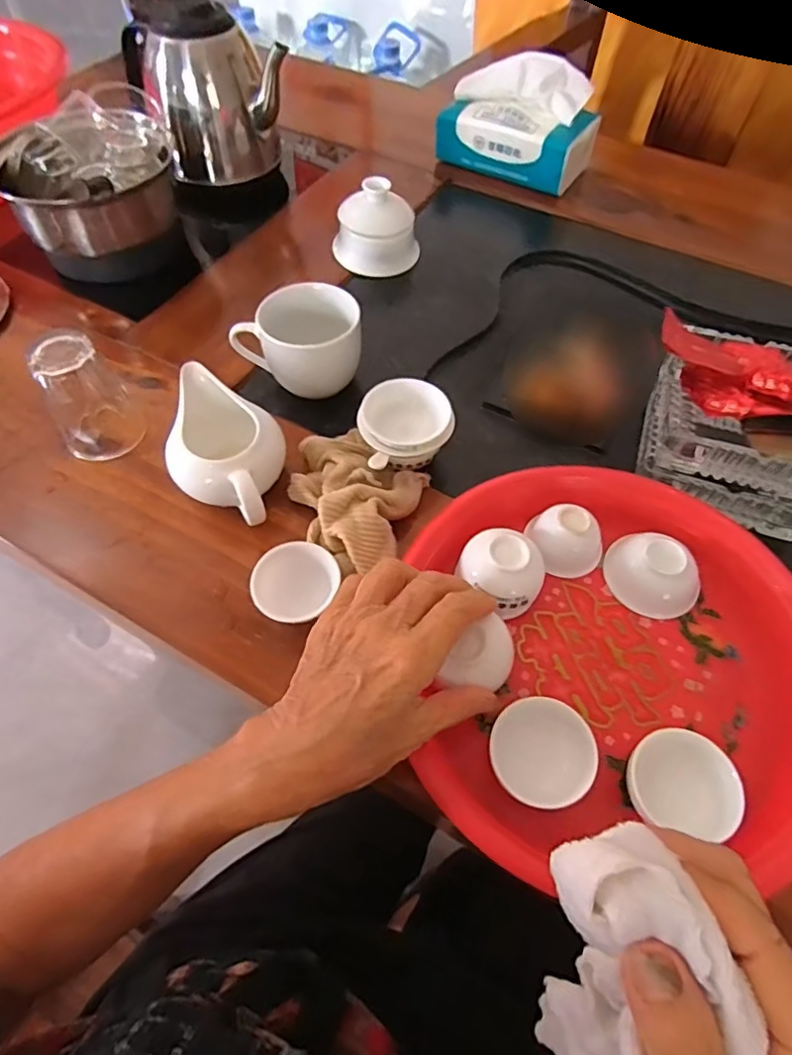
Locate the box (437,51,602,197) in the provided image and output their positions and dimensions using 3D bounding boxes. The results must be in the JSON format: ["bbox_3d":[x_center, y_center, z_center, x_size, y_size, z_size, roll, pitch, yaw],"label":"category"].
[{"bbox_3d":[0.132,-0.446,0.631,0.162,0.089,0.072,29,63,17],"label":"box"}]

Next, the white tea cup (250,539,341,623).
[{"bbox_3d":[-0.063,0.038,0.364,0.047,0.031,0.051,0,59,0],"label":"white tea cup"}]

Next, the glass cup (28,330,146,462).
[{"bbox_3d":[-0.231,-0.099,0.421,0.055,0.084,0.056,0,59,0],"label":"glass cup"}]

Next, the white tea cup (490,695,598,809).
[{"bbox_3d":[0.077,0.123,0.311,0.053,0.028,0.053,0,59,0],"label":"white tea cup"}]

